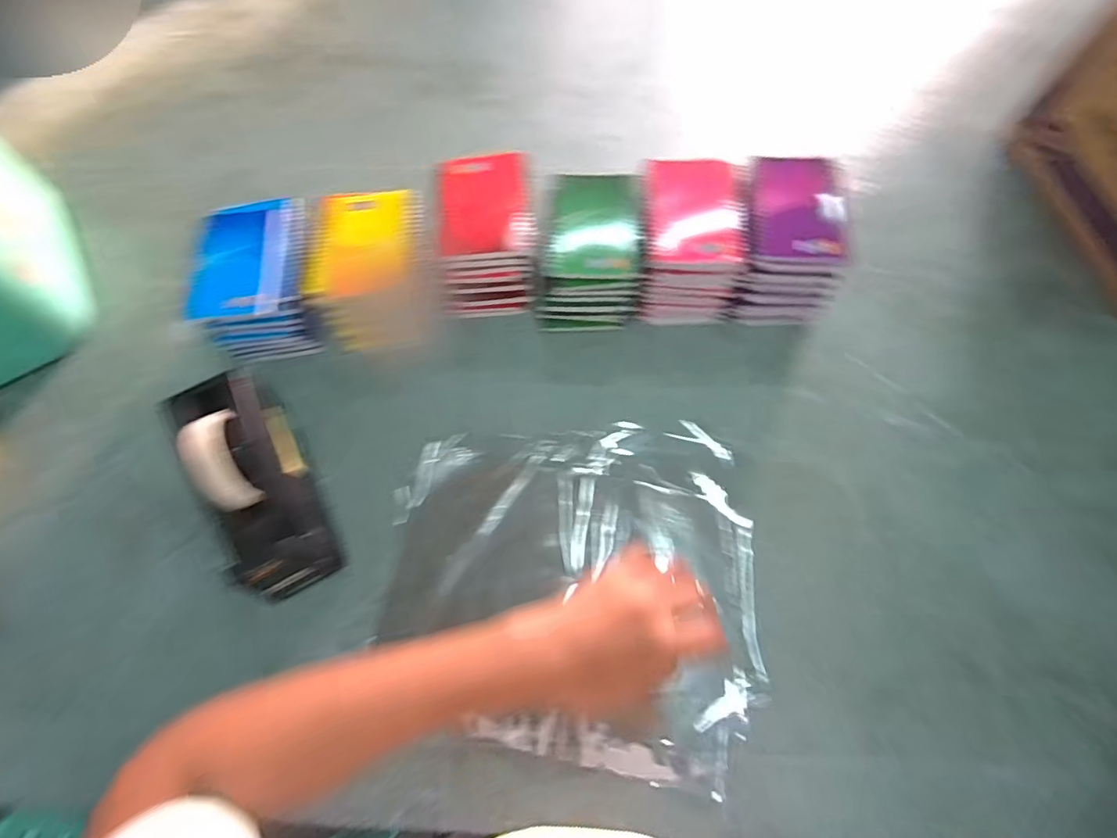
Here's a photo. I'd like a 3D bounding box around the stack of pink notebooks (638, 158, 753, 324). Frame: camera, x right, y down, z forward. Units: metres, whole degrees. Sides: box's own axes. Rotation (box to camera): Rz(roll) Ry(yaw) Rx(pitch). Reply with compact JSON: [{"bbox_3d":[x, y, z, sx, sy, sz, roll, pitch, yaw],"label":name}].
[{"bbox_3d":[0.141,-0.188,0.573,0.102,0.107,0.138,1,70,3],"label":"stack of pink notebooks"}]

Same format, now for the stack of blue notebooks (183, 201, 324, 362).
[{"bbox_3d":[-0.319,-0.153,0.561,0.106,0.061,0.156,-8,70,-1],"label":"stack of blue notebooks"}]

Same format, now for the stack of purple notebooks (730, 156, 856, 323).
[{"bbox_3d":[0.242,-0.187,0.563,0.103,0.106,0.143,7,70,5],"label":"stack of purple notebooks"}]

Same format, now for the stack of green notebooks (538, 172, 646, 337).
[{"bbox_3d":[0.033,-0.181,0.582,0.110,0.095,0.145,2,70,3],"label":"stack of green notebooks"}]

